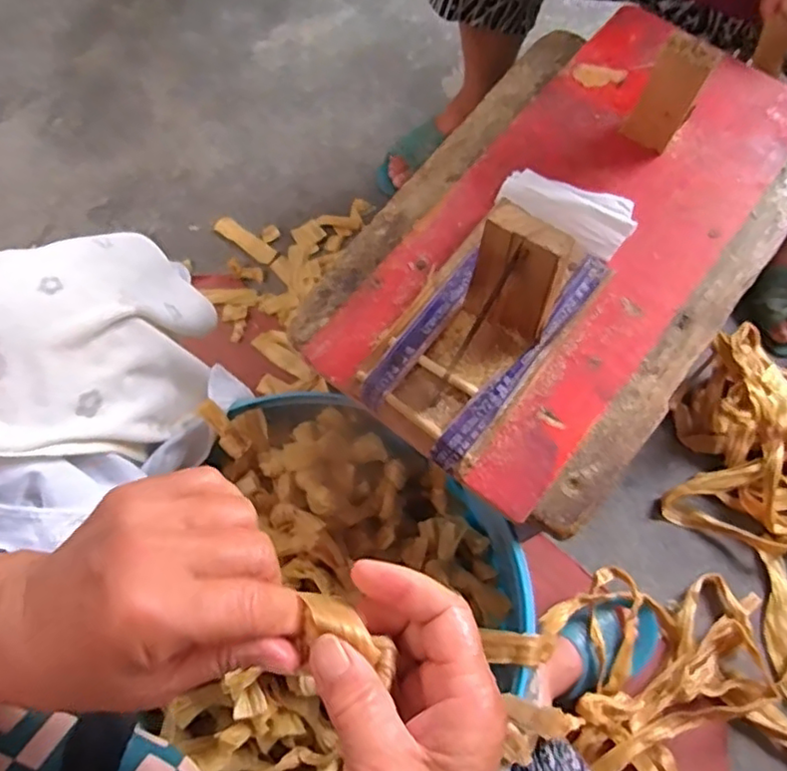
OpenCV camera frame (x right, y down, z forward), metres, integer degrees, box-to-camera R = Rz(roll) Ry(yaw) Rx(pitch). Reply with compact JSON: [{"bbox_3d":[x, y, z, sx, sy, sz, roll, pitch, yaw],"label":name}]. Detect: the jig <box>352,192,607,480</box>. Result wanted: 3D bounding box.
[{"bbox_3d":[0.052,-0.046,0.343,0.084,0.078,0.159,36,76,12],"label":"jig"}]

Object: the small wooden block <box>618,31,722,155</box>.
[{"bbox_3d":[0.176,-0.186,0.403,0.035,0.073,0.016,32,76,11],"label":"small wooden block"}]

